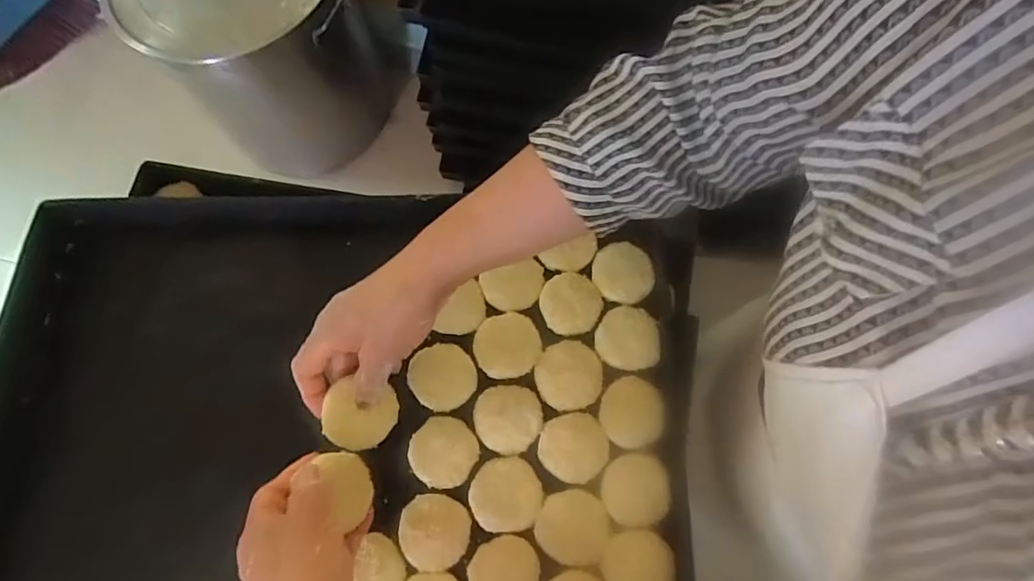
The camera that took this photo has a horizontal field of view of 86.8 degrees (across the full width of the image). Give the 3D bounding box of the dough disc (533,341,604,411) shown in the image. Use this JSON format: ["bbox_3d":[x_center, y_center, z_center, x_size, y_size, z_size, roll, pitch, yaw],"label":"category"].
[{"bbox_3d":[0.044,0.072,0.469,0.055,0.010,0.058,0,73,1],"label":"dough disc"}]

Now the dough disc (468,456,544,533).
[{"bbox_3d":[-0.009,0.166,0.443,0.057,0.008,0.055,0,73,1],"label":"dough disc"}]

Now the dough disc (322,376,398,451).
[{"bbox_3d":[-0.122,0.100,0.427,0.056,0.005,0.052,-5,101,-23],"label":"dough disc"}]

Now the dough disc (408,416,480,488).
[{"bbox_3d":[-0.062,0.134,0.455,0.054,0.008,0.054,0,73,1],"label":"dough disc"}]

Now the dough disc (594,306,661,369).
[{"bbox_3d":[0.096,0.040,0.474,0.054,0.010,0.054,0,73,1],"label":"dough disc"}]

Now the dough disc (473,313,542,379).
[{"bbox_3d":[-0.008,0.048,0.481,0.058,0.004,0.055,0,73,1],"label":"dough disc"}]

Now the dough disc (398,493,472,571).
[{"bbox_3d":[-0.067,0.192,0.434,0.055,0.013,0.054,0,73,1],"label":"dough disc"}]

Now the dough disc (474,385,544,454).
[{"bbox_3d":[-0.007,0.108,0.461,0.056,0.011,0.055,2,73,2],"label":"dough disc"}]

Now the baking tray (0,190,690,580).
[{"bbox_3d":[-0.145,0.118,0.466,0.581,0.069,0.409,1,73,1],"label":"baking tray"}]

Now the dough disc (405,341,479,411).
[{"bbox_3d":[-0.066,0.075,0.479,0.055,0.009,0.059,0,73,1],"label":"dough disc"}]

